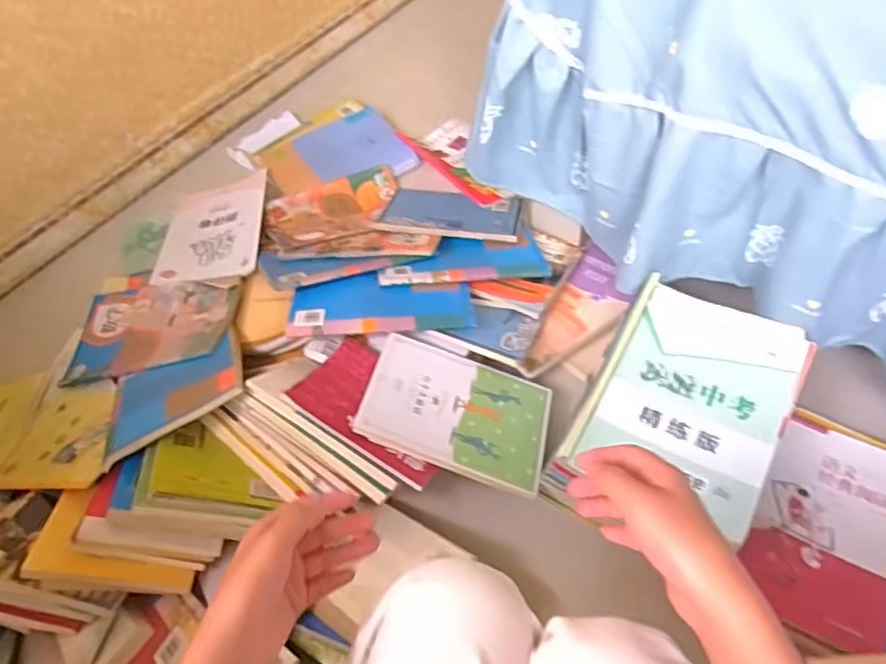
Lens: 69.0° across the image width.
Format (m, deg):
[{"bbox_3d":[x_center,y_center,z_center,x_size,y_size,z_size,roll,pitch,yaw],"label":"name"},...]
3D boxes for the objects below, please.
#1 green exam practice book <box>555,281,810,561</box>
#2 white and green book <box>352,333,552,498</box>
[{"bbox_3d":[0.297,0.073,0.770,0.205,0.026,0.293,26,61,19],"label":"green exam practice book"},{"bbox_3d":[0.020,0.100,0.828,0.235,0.010,0.169,21,47,-4],"label":"white and green book"}]

